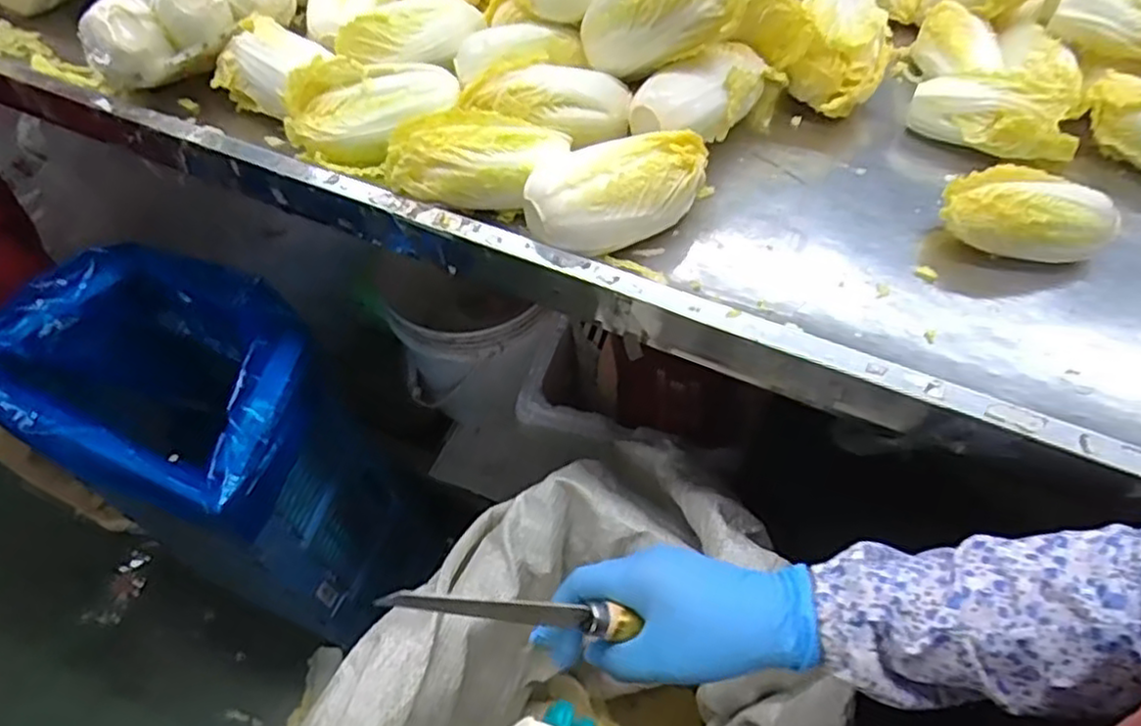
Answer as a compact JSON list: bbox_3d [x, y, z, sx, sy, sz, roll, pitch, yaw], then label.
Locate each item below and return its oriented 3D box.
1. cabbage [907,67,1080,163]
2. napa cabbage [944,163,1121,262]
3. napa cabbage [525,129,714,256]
[{"bbox_3d":[0.349,-0.201,0.586,0.127,0.060,0.055,12,56,11],"label":"cabbage"},{"bbox_3d":[0.330,-0.102,0.514,0.110,0.058,0.049,10,56,9],"label":"napa cabbage"},{"bbox_3d":[0.037,-0.130,0.522,0.141,0.051,0.071,-24,57,-14],"label":"napa cabbage"}]

